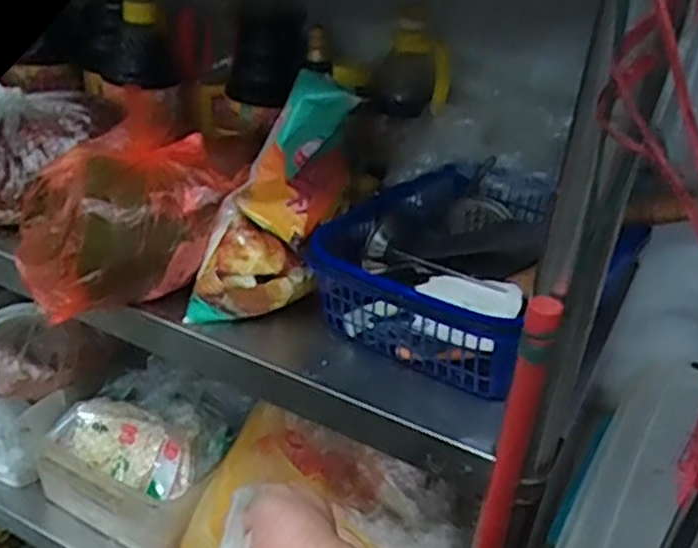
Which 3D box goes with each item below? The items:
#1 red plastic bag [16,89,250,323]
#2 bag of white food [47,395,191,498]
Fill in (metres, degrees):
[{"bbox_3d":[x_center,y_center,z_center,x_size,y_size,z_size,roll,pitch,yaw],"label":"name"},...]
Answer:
[{"bbox_3d":[-0.236,-0.058,0.778,0.188,0.144,0.170,-18,37,-37],"label":"red plastic bag"},{"bbox_3d":[-0.315,0.239,1.053,0.221,0.063,0.082,17,30,19],"label":"bag of white food"}]

